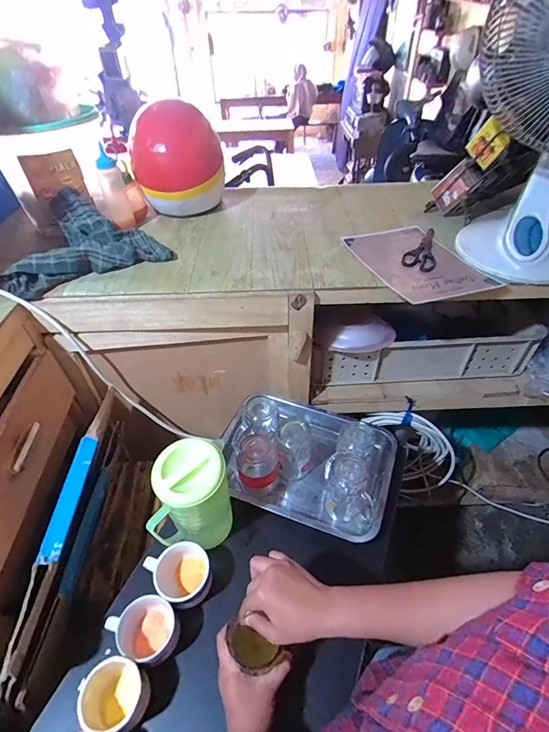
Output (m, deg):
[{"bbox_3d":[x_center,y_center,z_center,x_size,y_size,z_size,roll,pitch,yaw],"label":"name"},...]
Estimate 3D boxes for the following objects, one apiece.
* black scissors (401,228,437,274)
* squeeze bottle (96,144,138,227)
[{"bbox_3d":[0.342,-0.279,0.859,0.071,0.010,0.210,16,49,16],"label":"black scissors"},{"bbox_3d":[-0.392,-0.434,0.919,0.056,0.178,0.046,-21,49,-18],"label":"squeeze bottle"}]

